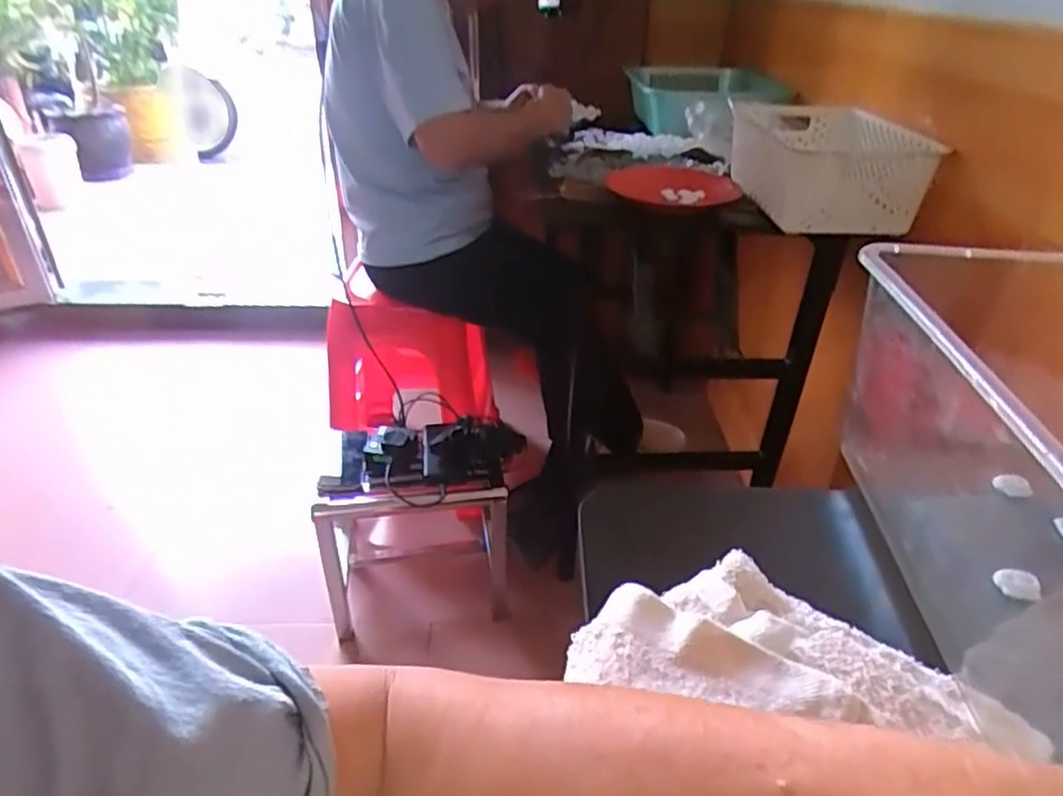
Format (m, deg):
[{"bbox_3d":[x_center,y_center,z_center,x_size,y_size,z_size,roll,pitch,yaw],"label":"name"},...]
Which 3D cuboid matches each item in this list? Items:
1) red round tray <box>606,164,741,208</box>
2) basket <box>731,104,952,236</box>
[{"bbox_3d":[0.234,-0.363,1.146,0.204,0.032,0.248,4,32,4],"label":"red round tray"},{"bbox_3d":[0.445,-0.377,1.053,0.215,0.107,0.358,2,32,2],"label":"basket"}]

